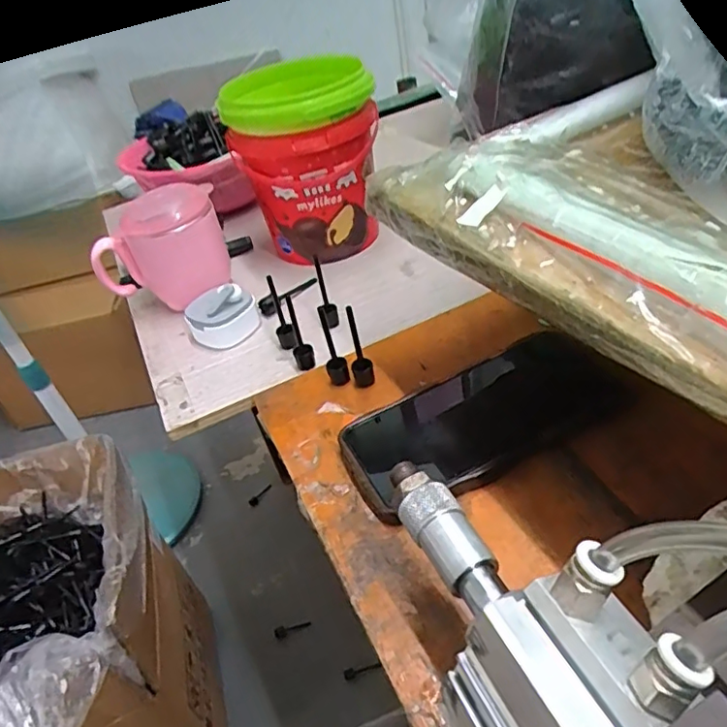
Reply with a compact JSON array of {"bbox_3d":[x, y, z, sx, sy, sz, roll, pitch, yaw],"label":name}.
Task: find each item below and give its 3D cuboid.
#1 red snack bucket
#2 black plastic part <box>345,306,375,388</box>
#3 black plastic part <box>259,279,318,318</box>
[{"bbox_3d":[-0.049,-0.181,0.540,0.118,0.152,0.112,-37,45,-26],"label":"red snack bucket"},{"bbox_3d":[-0.002,-0.009,0.395,0.015,0.064,0.011,-10,39,4],"label":"black plastic part"},{"bbox_3d":[-0.065,-0.061,0.519,0.059,0.015,0.015,-38,45,-28],"label":"black plastic part"}]

